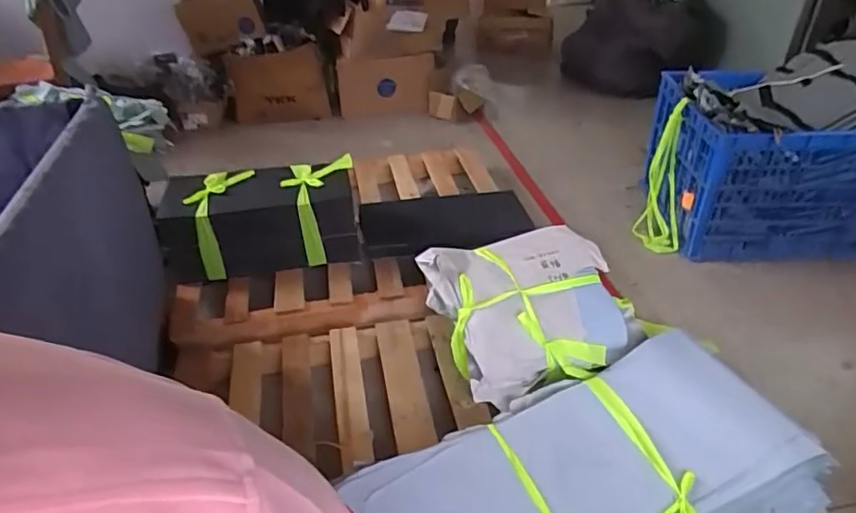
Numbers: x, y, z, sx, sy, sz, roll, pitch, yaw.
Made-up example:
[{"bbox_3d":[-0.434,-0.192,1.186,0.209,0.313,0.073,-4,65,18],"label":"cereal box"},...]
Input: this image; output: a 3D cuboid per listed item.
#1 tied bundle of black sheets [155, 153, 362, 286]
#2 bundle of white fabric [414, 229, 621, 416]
[{"bbox_3d":[-0.538,-0.114,1.865,0.599,0.294,0.226,-5,35,-5],"label":"tied bundle of black sheets"},{"bbox_3d":[0.244,0.117,1.438,0.412,0.165,0.407,-13,37,-16],"label":"bundle of white fabric"}]

